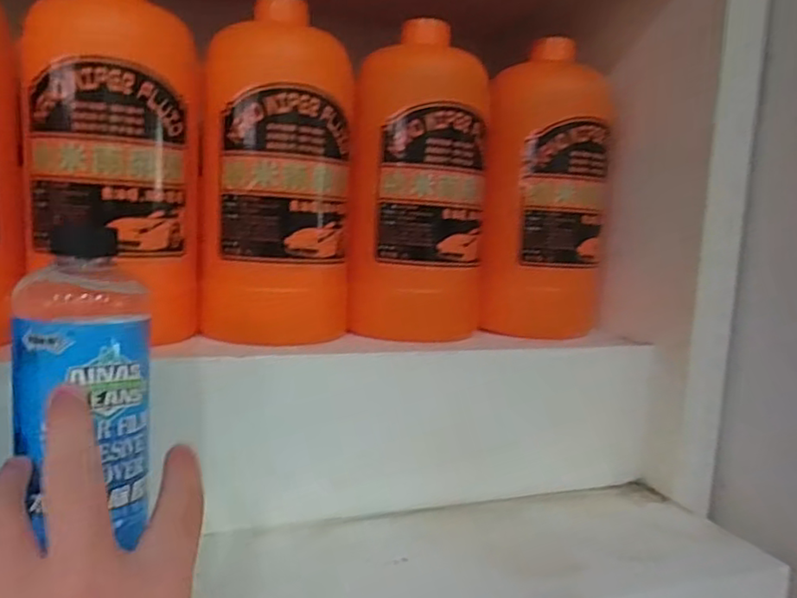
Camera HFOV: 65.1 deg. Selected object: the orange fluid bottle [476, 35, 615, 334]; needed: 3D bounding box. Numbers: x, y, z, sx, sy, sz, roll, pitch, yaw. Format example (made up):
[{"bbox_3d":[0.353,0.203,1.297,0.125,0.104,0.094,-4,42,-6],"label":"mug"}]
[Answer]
[{"bbox_3d":[0.133,-0.085,0.546,0.096,0.233,0.087,6,7,21],"label":"orange fluid bottle"}]

